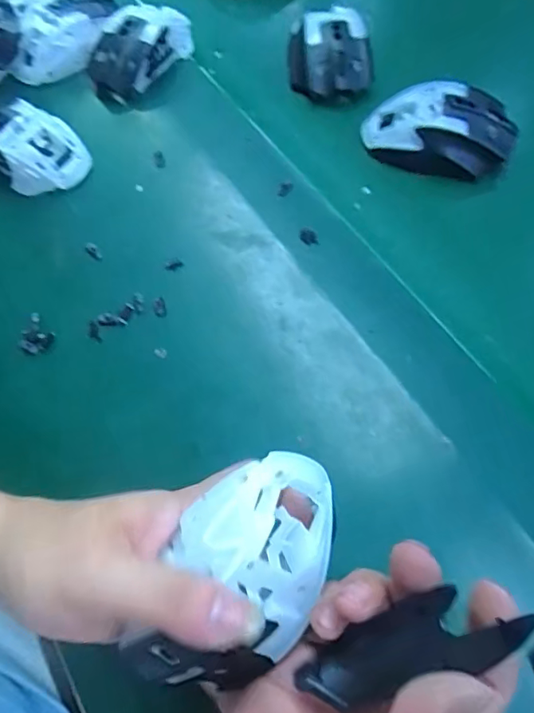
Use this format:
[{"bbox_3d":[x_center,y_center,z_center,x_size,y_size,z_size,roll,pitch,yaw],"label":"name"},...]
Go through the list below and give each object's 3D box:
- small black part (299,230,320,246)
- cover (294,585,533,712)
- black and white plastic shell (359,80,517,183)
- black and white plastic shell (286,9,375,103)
[{"bbox_3d":[0.031,-0.088,0.389,0.013,0.005,0.012,-5,65,1],"label":"small black part"},{"bbox_3d":[0.054,0.105,0.191,0.092,0.021,0.024,-36,61,31],"label":"cover"},{"bbox_3d":[0.139,-0.185,0.421,0.115,0.033,0.074,15,66,10],"label":"black and white plastic shell"},{"bbox_3d":[0.056,-0.265,0.463,0.069,0.034,0.079,-4,65,1],"label":"black and white plastic shell"}]

